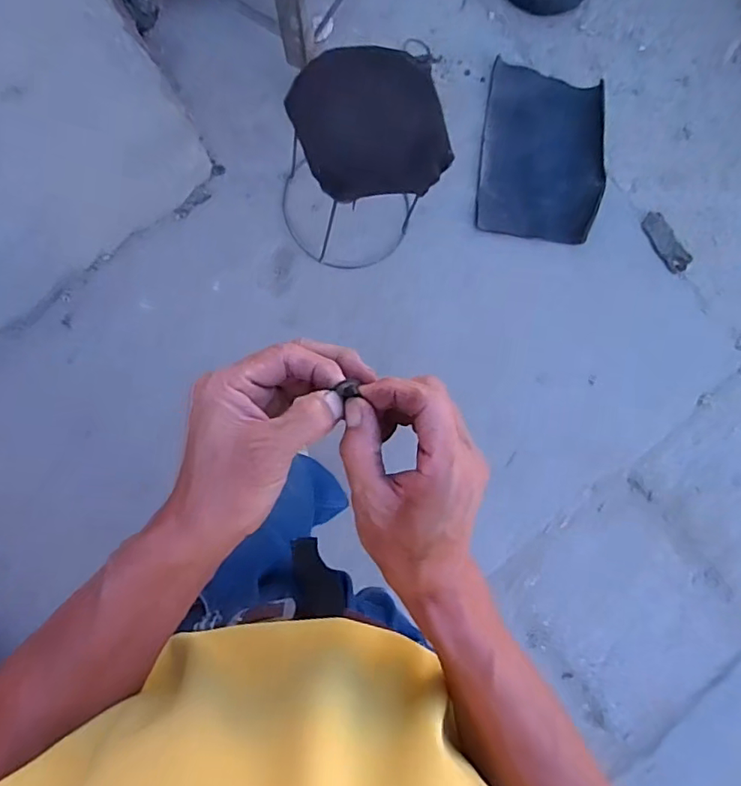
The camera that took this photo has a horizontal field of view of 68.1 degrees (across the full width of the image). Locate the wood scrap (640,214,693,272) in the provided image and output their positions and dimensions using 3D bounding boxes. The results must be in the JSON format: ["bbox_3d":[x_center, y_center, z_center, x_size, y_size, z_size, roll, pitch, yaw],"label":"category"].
[{"bbox_3d":[0.841,-0.430,1.563,0.072,0.018,0.186,-39,93,-6],"label":"wood scrap"}]

